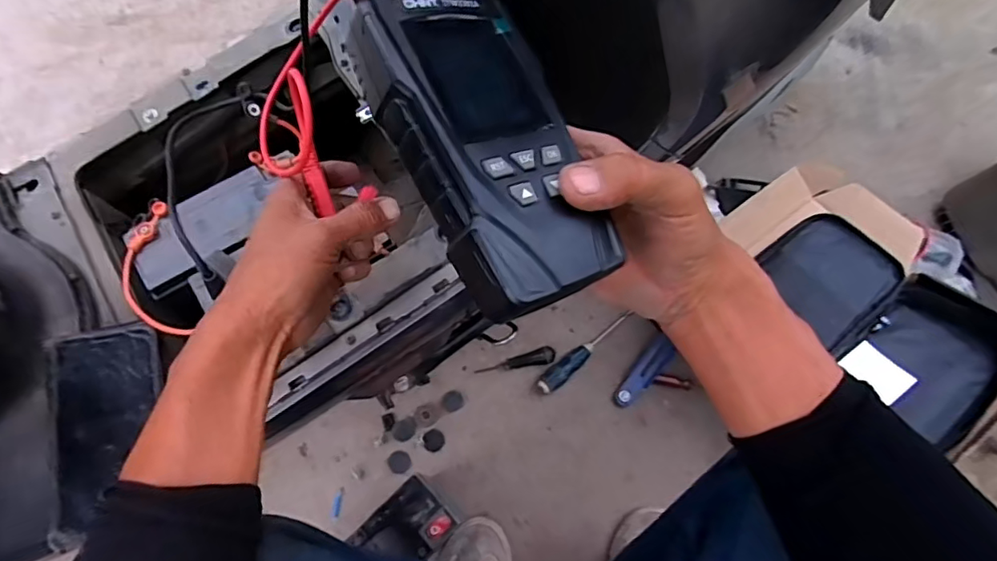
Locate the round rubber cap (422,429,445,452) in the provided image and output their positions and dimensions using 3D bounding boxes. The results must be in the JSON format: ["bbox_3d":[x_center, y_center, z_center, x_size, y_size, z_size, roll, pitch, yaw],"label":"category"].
[{"bbox_3d":[-0.091,0.225,0.762,0.030,0.004,0.030,0,67,1],"label":"round rubber cap"}]

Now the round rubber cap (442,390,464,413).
[{"bbox_3d":[-0.066,0.173,0.775,0.030,0.004,0.028,0,67,1],"label":"round rubber cap"}]

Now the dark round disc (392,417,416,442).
[{"bbox_3d":[-0.134,0.211,0.768,0.034,0.004,0.031,0,67,1],"label":"dark round disc"}]

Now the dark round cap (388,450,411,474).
[{"bbox_3d":[-0.137,0.252,0.750,0.031,0.004,0.029,0,67,1],"label":"dark round cap"}]

